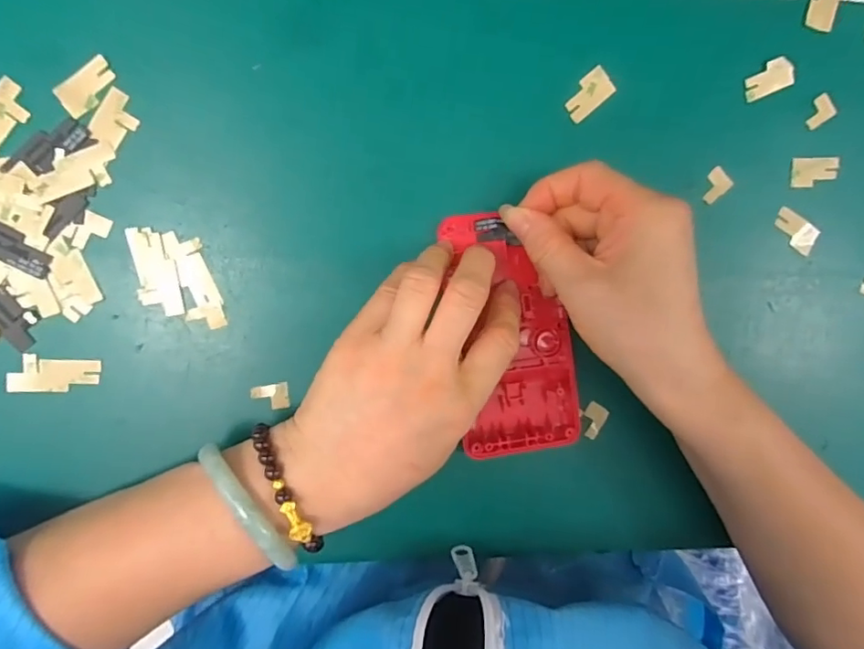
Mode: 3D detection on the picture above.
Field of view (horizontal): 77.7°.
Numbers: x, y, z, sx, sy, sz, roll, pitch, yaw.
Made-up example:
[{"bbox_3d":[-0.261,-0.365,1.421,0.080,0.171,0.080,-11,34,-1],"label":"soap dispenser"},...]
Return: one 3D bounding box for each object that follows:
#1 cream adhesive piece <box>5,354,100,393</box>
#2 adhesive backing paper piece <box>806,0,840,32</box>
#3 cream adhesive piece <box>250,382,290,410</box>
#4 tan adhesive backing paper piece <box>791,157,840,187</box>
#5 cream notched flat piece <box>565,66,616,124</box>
[{"bbox_3d":[-0.179,0.024,0.253,0.039,0.004,0.018,1,96,-8],"label":"cream adhesive piece"},{"bbox_3d":[0.209,-0.171,0.284,0.015,0.004,0.027,7,96,-8],"label":"adhesive backing paper piece"},{"bbox_3d":[-0.081,0.037,0.267,0.018,0.004,0.013,-7,97,-7],"label":"cream adhesive piece"},{"bbox_3d":[0.211,-0.083,0.294,0.028,0.004,0.016,-4,105,-9],"label":"tan adhesive backing paper piece"},{"bbox_3d":[0.080,-0.118,0.275,0.028,0.004,0.015,-41,100,-1],"label":"cream notched flat piece"}]

